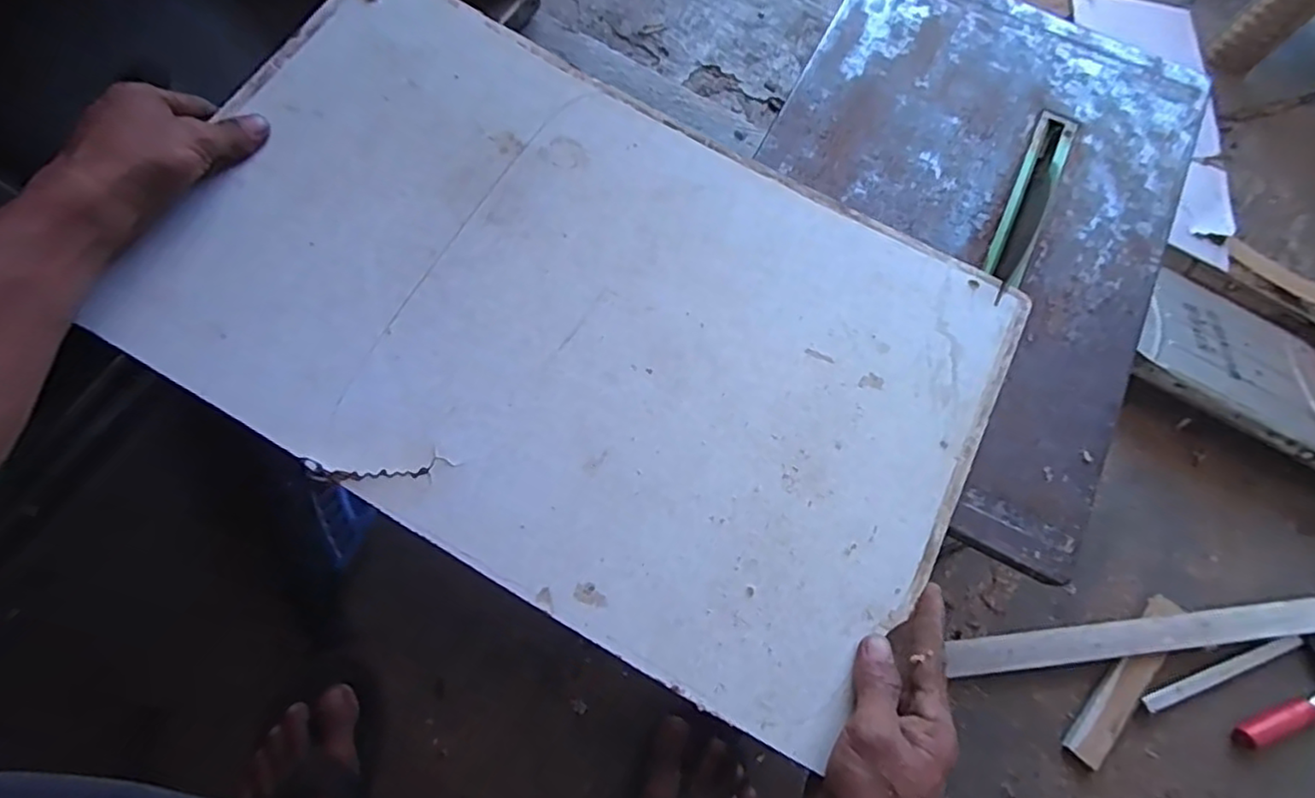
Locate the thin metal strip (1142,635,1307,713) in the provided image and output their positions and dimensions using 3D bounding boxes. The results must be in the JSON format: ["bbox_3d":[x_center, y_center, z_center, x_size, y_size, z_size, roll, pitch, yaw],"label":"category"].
[{"bbox_3d":[0.566,0.274,0.628,0.175,0.005,0.018,-21,77,-3],"label":"thin metal strip"}]

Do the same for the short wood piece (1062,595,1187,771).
[{"bbox_3d":[0.472,0.279,0.628,0.037,0.017,0.191,39,75,10],"label":"short wood piece"}]

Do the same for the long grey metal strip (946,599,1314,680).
[{"bbox_3d":[0.531,0.234,0.630,0.481,0.012,0.033,-7,66,0],"label":"long grey metal strip"}]

